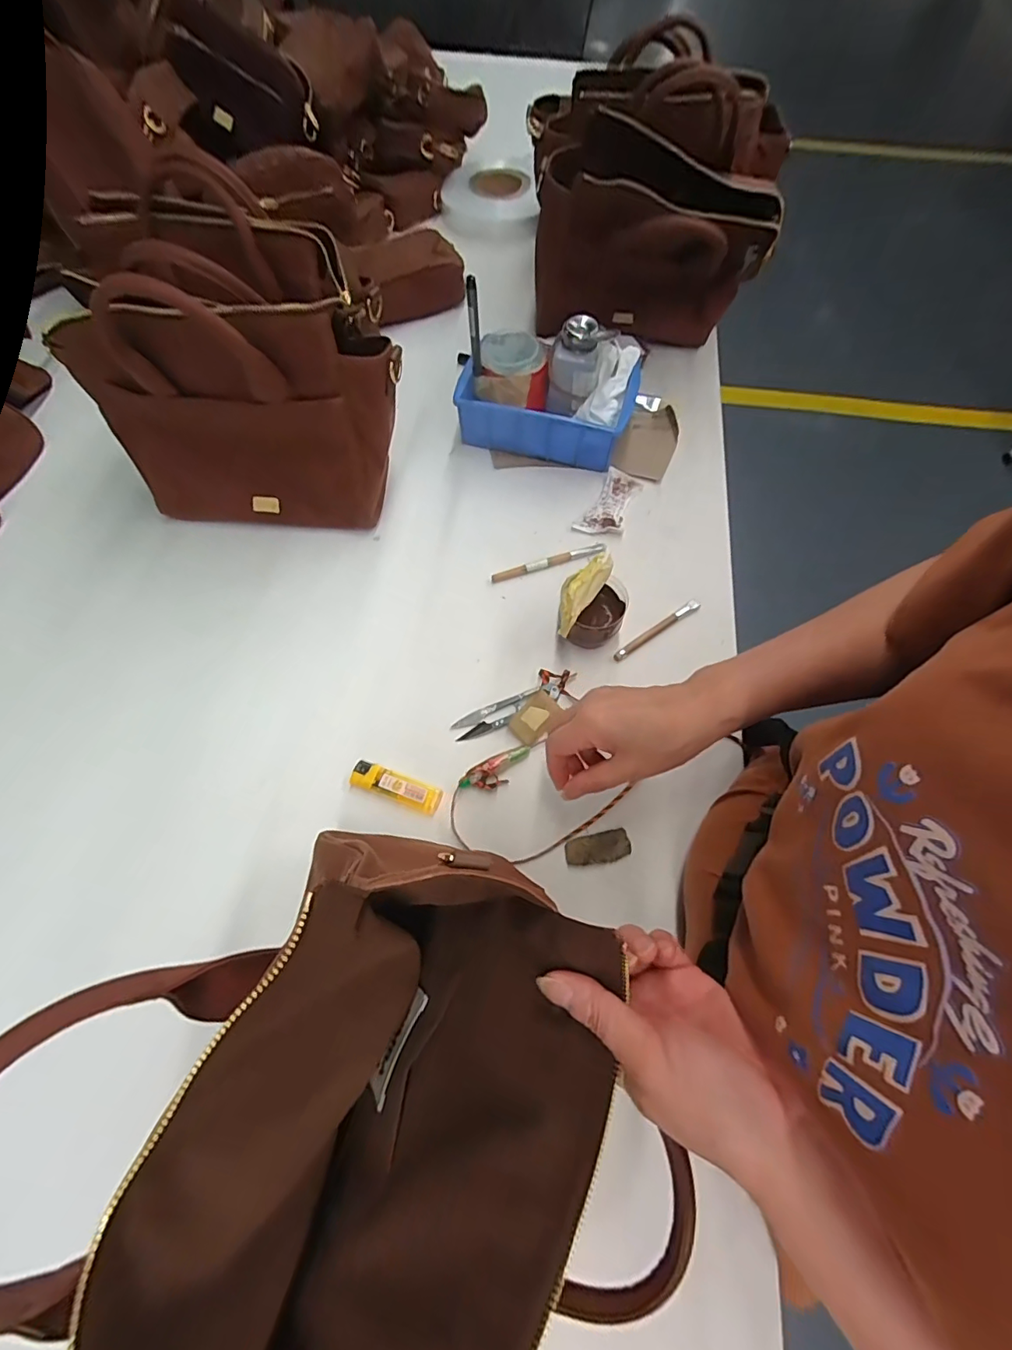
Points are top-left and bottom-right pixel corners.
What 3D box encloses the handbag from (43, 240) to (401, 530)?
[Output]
[{"bbox_3d":[-0.245,-0.248,0.485,0.291,0.218,0.088,4,64,1],"label":"handbag"}]

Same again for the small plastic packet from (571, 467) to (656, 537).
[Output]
[{"bbox_3d":[0.120,-0.193,0.582,0.050,0.006,0.101,24,66,10],"label":"small plastic packet"}]

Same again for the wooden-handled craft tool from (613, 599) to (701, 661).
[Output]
[{"bbox_3d":[0.150,-0.045,0.513,0.110,0.008,0.010,-33,69,-16],"label":"wooden-handled craft tool"}]

